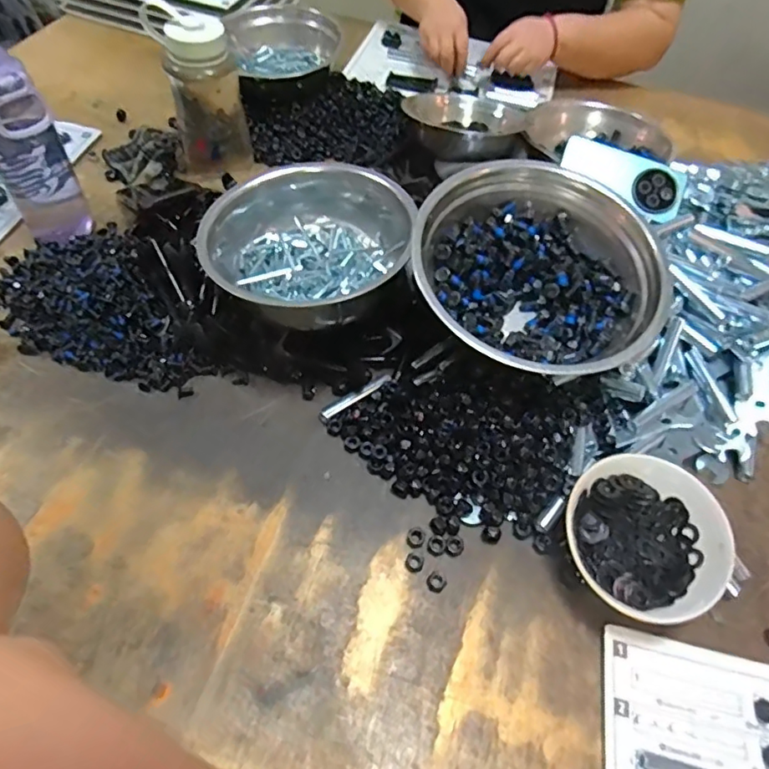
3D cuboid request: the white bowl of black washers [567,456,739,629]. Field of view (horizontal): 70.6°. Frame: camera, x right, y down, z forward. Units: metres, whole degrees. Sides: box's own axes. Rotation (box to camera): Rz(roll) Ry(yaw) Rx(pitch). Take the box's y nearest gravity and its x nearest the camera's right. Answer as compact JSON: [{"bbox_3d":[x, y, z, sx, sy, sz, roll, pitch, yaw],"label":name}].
[{"bbox_3d":[0.226,0.136,0.485,0.128,0.063,0.142,35,59,16],"label":"white bowl of black washers"}]

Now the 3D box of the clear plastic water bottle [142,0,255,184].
[{"bbox_3d":[-0.228,-0.349,0.697,0.092,0.205,0.076,-12,57,-13],"label":"clear plastic water bottle"}]

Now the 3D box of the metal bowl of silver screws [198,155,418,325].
[{"bbox_3d":[-0.078,-0.154,0.573,0.211,0.088,0.191,14,56,3],"label":"metal bowl of silver screws"}]

